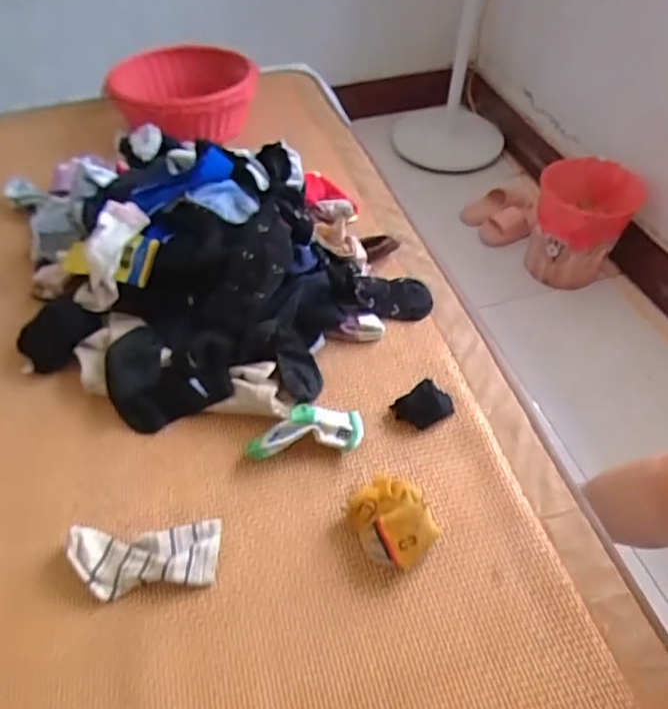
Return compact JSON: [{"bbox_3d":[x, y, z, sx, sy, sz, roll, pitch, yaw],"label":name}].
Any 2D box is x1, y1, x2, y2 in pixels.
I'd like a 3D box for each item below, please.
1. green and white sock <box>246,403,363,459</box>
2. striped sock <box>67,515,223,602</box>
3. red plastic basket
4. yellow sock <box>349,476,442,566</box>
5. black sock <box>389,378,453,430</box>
[{"bbox_3d":[-0.035,0.086,0.648,0.137,0.035,0.056,-5,53,-2],"label":"green and white sock"},{"bbox_3d":[-0.193,0.206,0.574,0.148,0.023,0.067,-6,53,-2],"label":"striped sock"},{"bbox_3d":[-0.294,-0.508,1.106,0.282,0.105,0.277,-1,51,-1],"label":"red plastic basket"},{"bbox_3d":[0.058,0.168,0.576,0.078,0.050,0.090,-37,60,-23],"label":"yellow sock"},{"bbox_3d":[0.106,0.060,0.671,0.060,0.023,0.048,-22,55,-14],"label":"black sock"}]

